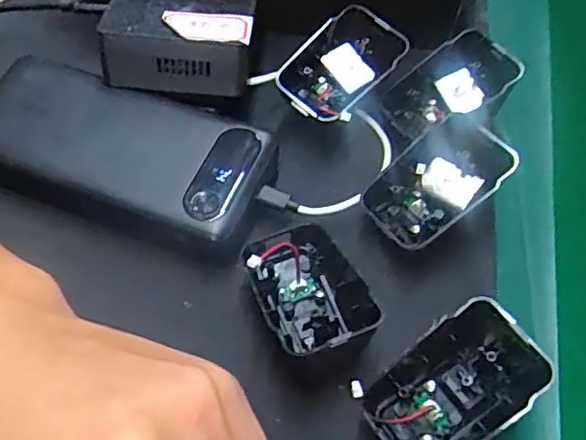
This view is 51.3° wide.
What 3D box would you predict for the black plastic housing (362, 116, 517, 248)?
[{"bbox_3d":[0.070,-0.018,0.296,0.068,0.014,0.041,-43,88,12],"label":"black plastic housing"}]

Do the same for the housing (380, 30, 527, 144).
[{"bbox_3d":[0.083,-0.071,0.326,0.067,0.020,0.035,-37,101,18],"label":"housing"}]

